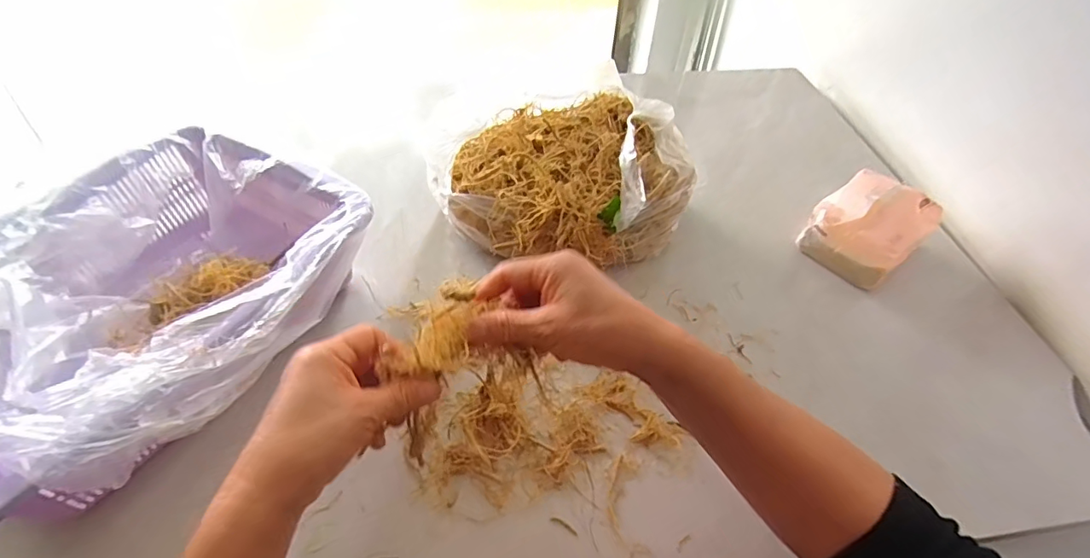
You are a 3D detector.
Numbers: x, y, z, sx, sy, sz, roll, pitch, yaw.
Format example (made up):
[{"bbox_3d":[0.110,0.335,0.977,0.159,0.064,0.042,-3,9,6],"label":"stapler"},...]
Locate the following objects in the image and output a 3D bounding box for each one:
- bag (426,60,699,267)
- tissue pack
[{"bbox_3d":[0.031,-0.105,0.533,0.223,0.103,0.203,20,52,13],"label":"bag"},{"bbox_3d":[0.349,-0.058,0.567,0.115,0.063,0.106,-31,58,-26],"label":"tissue pack"}]

